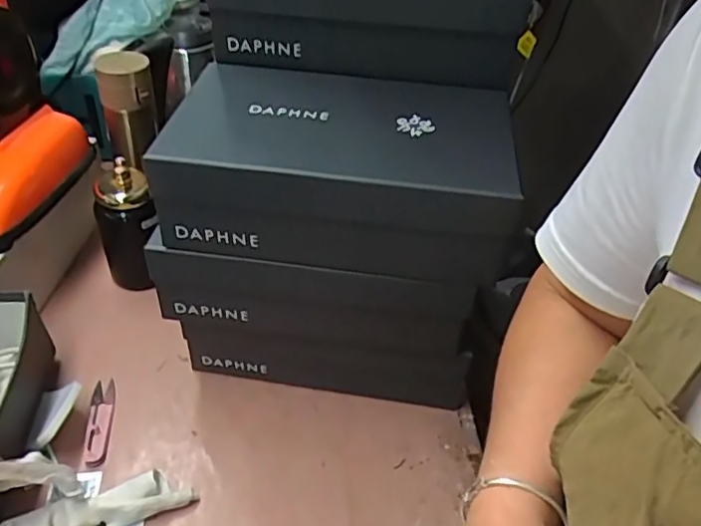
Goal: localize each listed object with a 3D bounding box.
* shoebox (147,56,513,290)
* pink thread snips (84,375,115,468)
[{"bbox_3d":[-0.008,-0.093,0.573,0.293,0.096,0.188,7,41,1],"label":"shoebox"},{"bbox_3d":[-0.258,0.160,0.641,0.025,0.004,0.102,-4,42,-11],"label":"pink thread snips"}]

